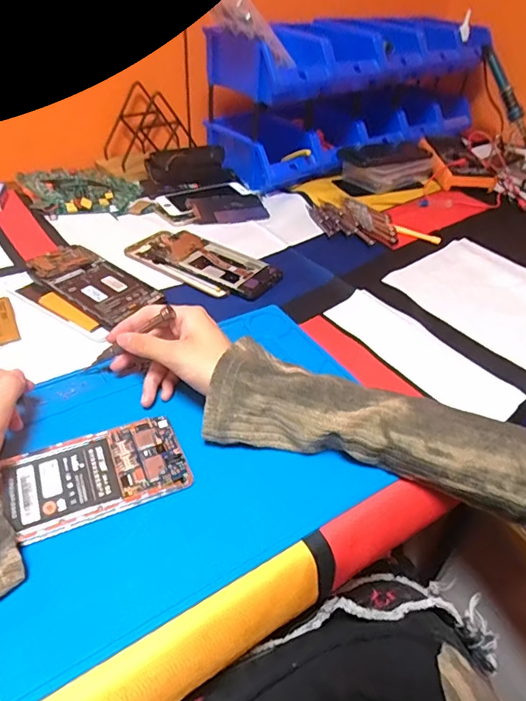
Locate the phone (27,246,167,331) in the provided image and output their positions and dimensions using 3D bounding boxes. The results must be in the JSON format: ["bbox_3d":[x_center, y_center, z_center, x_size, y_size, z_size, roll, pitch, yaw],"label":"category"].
[{"bbox_3d":[-0.182,-0.072,0.512,0.144,0.015,0.074,31,47,27],"label":"phone"}]

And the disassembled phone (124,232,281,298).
[{"bbox_3d":[-0.071,-0.108,0.564,0.181,0.012,0.086,23,44,20],"label":"disassembled phone"}]

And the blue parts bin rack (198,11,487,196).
[{"bbox_3d":[0.178,-0.449,0.834,0.552,0.199,0.139,-26,50,-30],"label":"blue parts bin rack"}]

